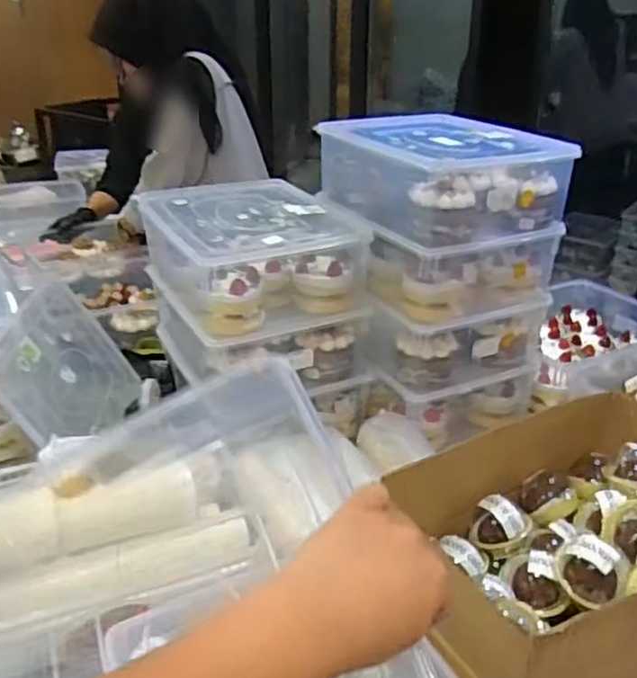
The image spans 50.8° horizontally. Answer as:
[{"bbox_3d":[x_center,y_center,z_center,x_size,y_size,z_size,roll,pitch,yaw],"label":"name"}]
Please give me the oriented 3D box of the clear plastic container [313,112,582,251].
[{"bbox_3d":[0.196,-0.278,1.124,0.281,0.124,0.354,-11,29,-22],"label":"clear plastic container"}]

